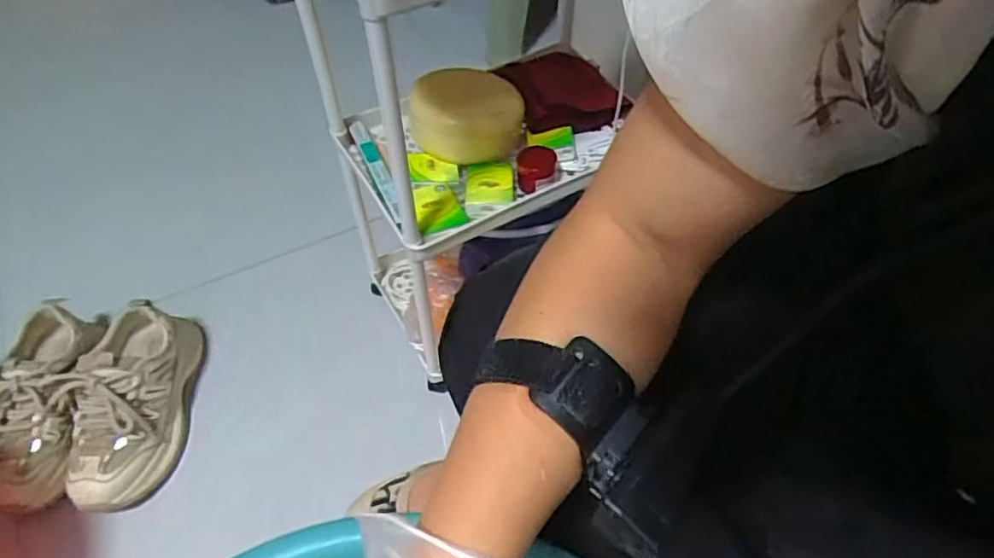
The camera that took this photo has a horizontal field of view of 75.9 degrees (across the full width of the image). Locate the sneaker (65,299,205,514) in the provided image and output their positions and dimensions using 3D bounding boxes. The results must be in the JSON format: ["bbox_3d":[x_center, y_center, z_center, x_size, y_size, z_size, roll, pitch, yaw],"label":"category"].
[{"bbox_3d":[-0.440,0.139,0.762,0.098,0.117,0.243,-7,55,-6],"label":"sneaker"}]

